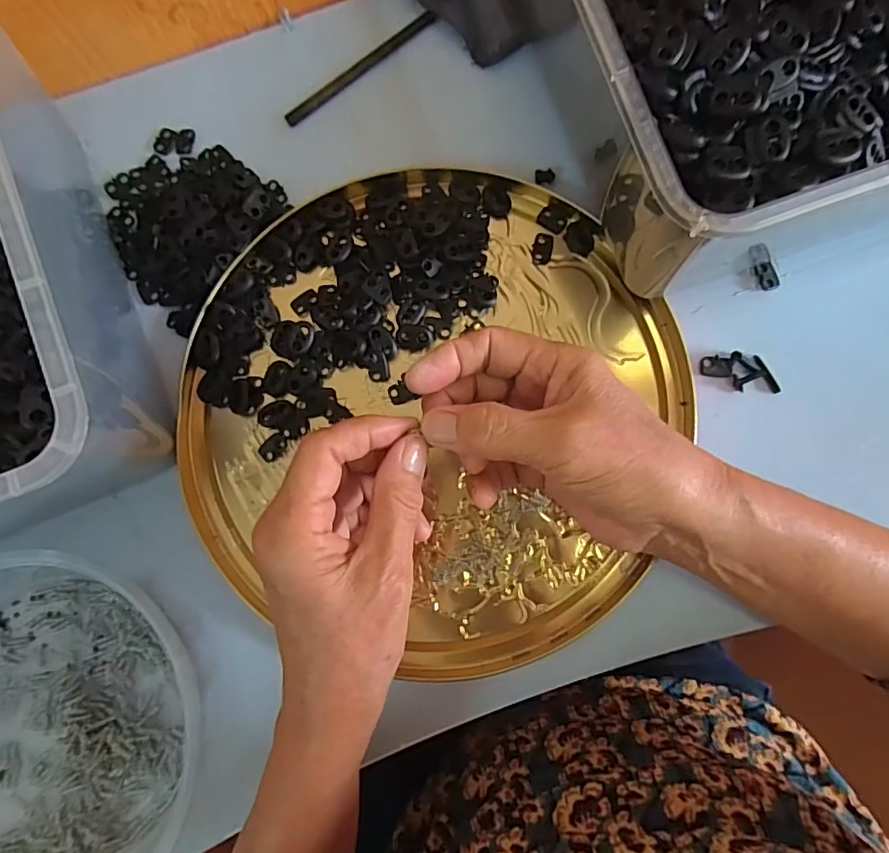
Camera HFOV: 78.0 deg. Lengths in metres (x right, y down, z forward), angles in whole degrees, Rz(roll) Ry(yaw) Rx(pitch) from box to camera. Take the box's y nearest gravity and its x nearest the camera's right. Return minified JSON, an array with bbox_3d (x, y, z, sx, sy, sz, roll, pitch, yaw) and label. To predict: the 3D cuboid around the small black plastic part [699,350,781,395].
[{"bbox_3d":[0.176,-0.032,0.326,0.044,0.006,0.022,0,81,3],"label":"small black plastic part"}]

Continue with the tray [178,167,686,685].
[{"bbox_3d":[-0.010,-0.019,0.331,0.286,0.019,0.286,0,81,3],"label":"tray"}]

